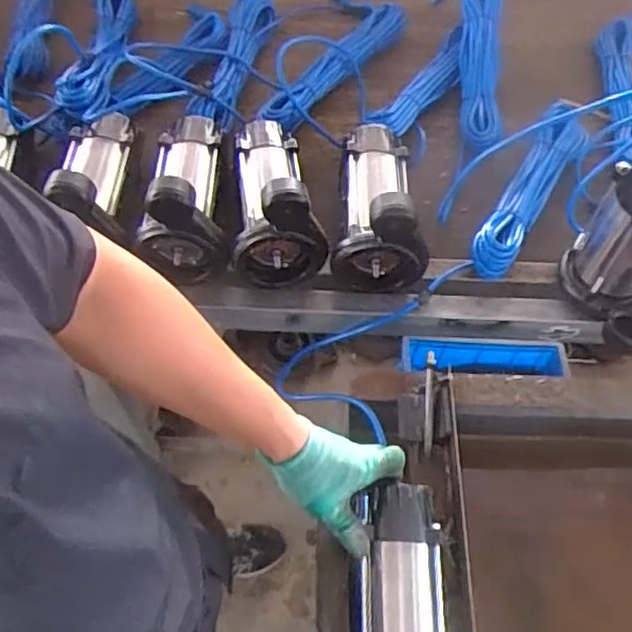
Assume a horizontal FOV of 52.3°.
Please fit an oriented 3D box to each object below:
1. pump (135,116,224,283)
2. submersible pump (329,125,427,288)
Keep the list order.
[{"bbox_3d":[-0.168,-0.189,0.865,0.098,0.157,0.232,1,59,-1],"label":"pump"},{"bbox_3d":[0.084,-0.173,0.874,0.115,0.155,0.230,0,59,-2],"label":"submersible pump"}]

